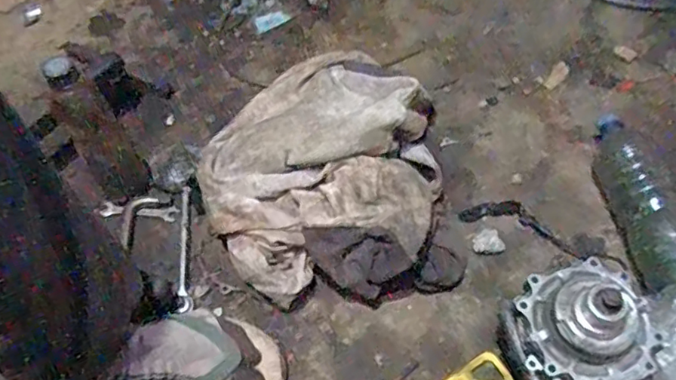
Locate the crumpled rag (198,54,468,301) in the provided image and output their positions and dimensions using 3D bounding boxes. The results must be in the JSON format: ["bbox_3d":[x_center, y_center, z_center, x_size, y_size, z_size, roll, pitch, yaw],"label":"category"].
[{"bbox_3d":[-0.021,-0.048,0.758,0.312,0.117,0.385,-6,59,-2],"label":"crumpled rag"}]

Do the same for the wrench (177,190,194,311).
[{"bbox_3d":[-0.200,0.073,0.748,0.018,0.014,0.185,-8,60,-3],"label":"wrench"}]

